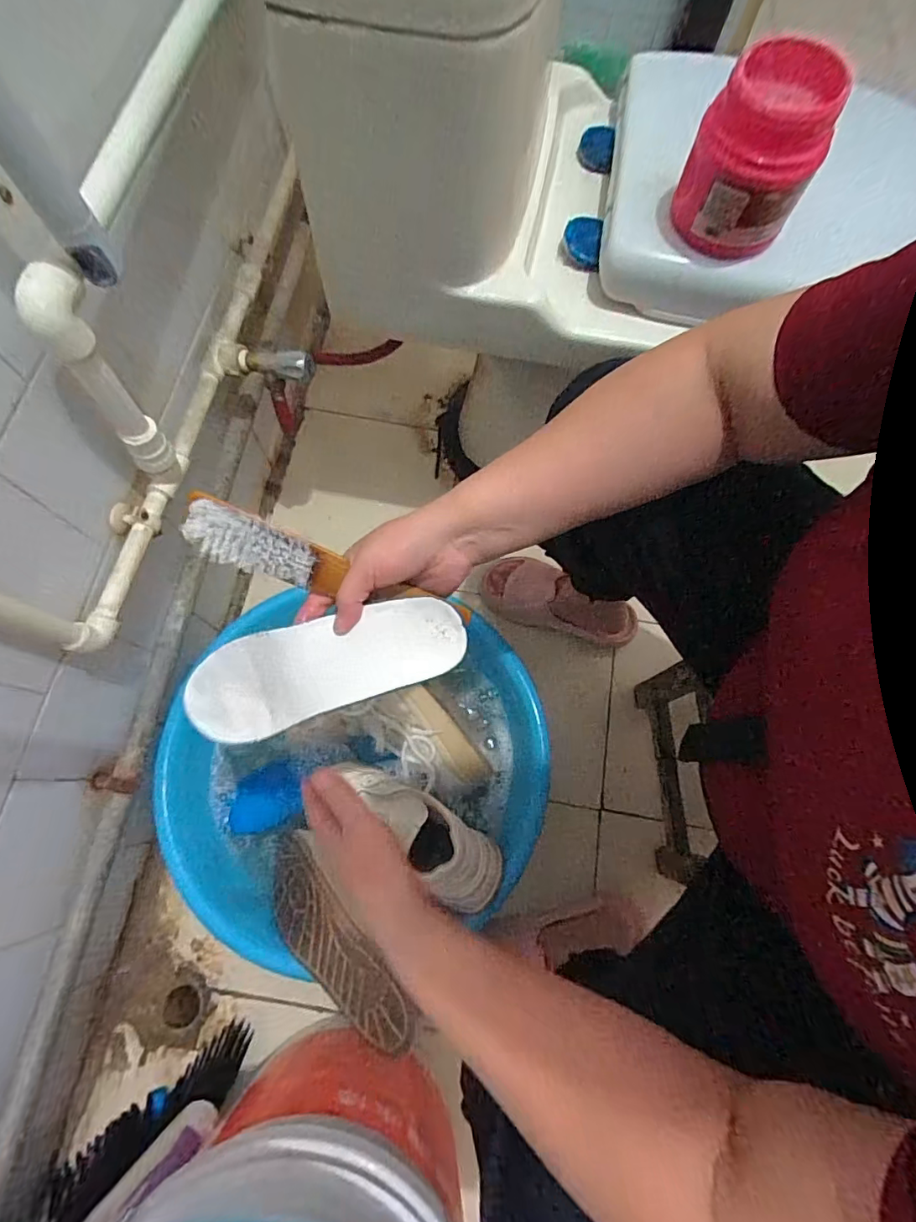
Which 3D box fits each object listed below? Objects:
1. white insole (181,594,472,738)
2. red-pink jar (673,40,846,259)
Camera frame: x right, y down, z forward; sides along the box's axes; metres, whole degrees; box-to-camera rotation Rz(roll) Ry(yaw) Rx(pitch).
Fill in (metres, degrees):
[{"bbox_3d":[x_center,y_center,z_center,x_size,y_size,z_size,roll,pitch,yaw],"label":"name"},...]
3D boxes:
[{"bbox_3d":[-0.109,0.043,0.383,0.225,0.041,0.063,-18,72,11],"label":"white insole"},{"bbox_3d":[0.250,-0.385,0.434,0.096,0.104,0.106,27,73,7],"label":"red-pink jar"}]

